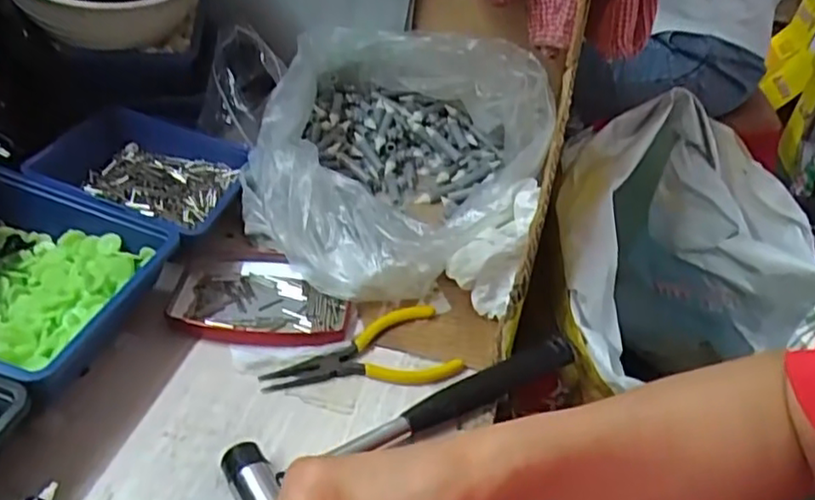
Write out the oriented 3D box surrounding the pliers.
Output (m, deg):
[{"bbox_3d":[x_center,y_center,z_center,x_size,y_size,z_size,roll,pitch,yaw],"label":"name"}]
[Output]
[{"bbox_3d":[-0.032,0.067,0.442,0.126,0.013,0.059,-4,38,-13],"label":"pliers"}]

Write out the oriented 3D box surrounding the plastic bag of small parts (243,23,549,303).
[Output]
[{"bbox_3d":[-0.016,-0.083,0.545,0.241,0.126,0.257,17,39,14],"label":"plastic bag of small parts"}]

